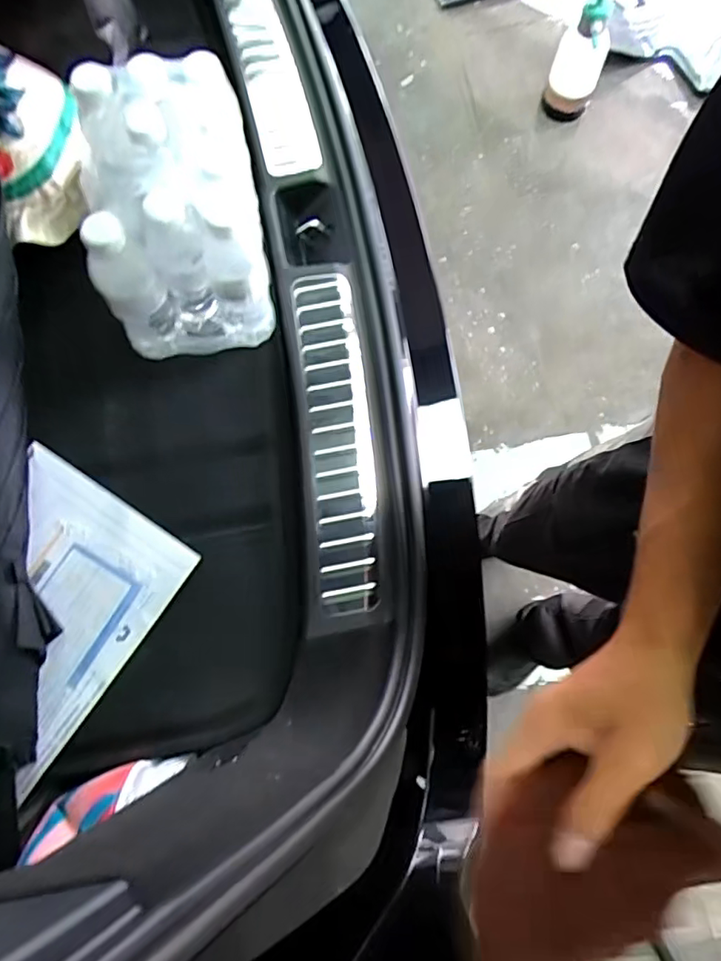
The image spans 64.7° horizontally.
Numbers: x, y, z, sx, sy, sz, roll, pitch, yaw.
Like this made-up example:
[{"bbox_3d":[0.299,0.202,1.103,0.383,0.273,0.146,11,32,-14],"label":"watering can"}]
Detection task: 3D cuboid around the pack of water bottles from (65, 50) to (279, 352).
[{"bbox_3d":[-0.181,-0.265,0.584,0.144,0.190,0.189,-5,76,0],"label":"pack of water bottles"}]

